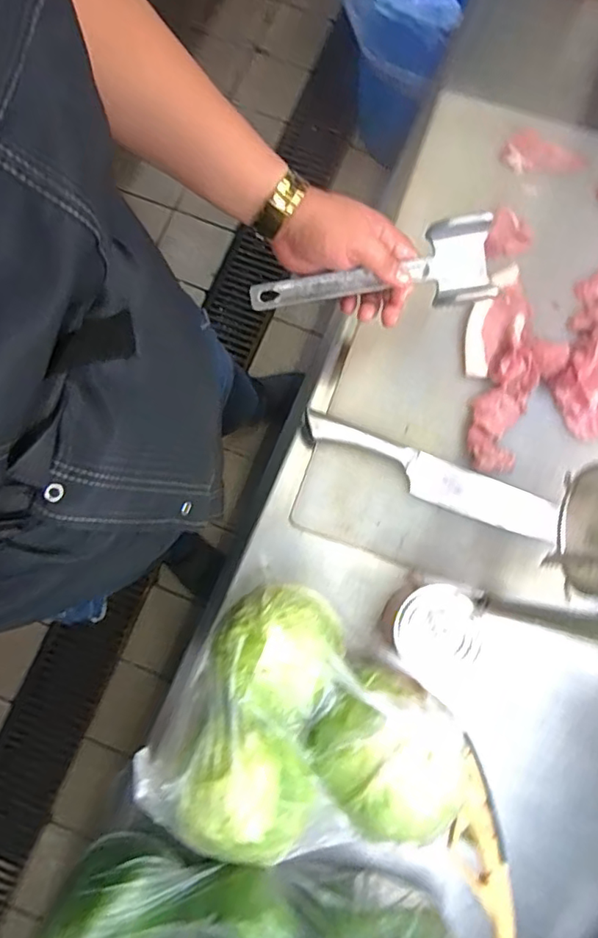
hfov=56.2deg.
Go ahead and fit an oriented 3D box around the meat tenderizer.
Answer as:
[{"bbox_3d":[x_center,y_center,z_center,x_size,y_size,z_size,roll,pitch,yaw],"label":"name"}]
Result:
[{"bbox_3d":[0.067,-0.184,0.540,0.229,0.053,0.069,-6,79,6],"label":"meat tenderizer"}]

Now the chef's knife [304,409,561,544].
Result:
[{"bbox_3d":[0.144,0.010,0.624,0.298,0.013,0.049,20,80,4],"label":"chef's knife"}]

